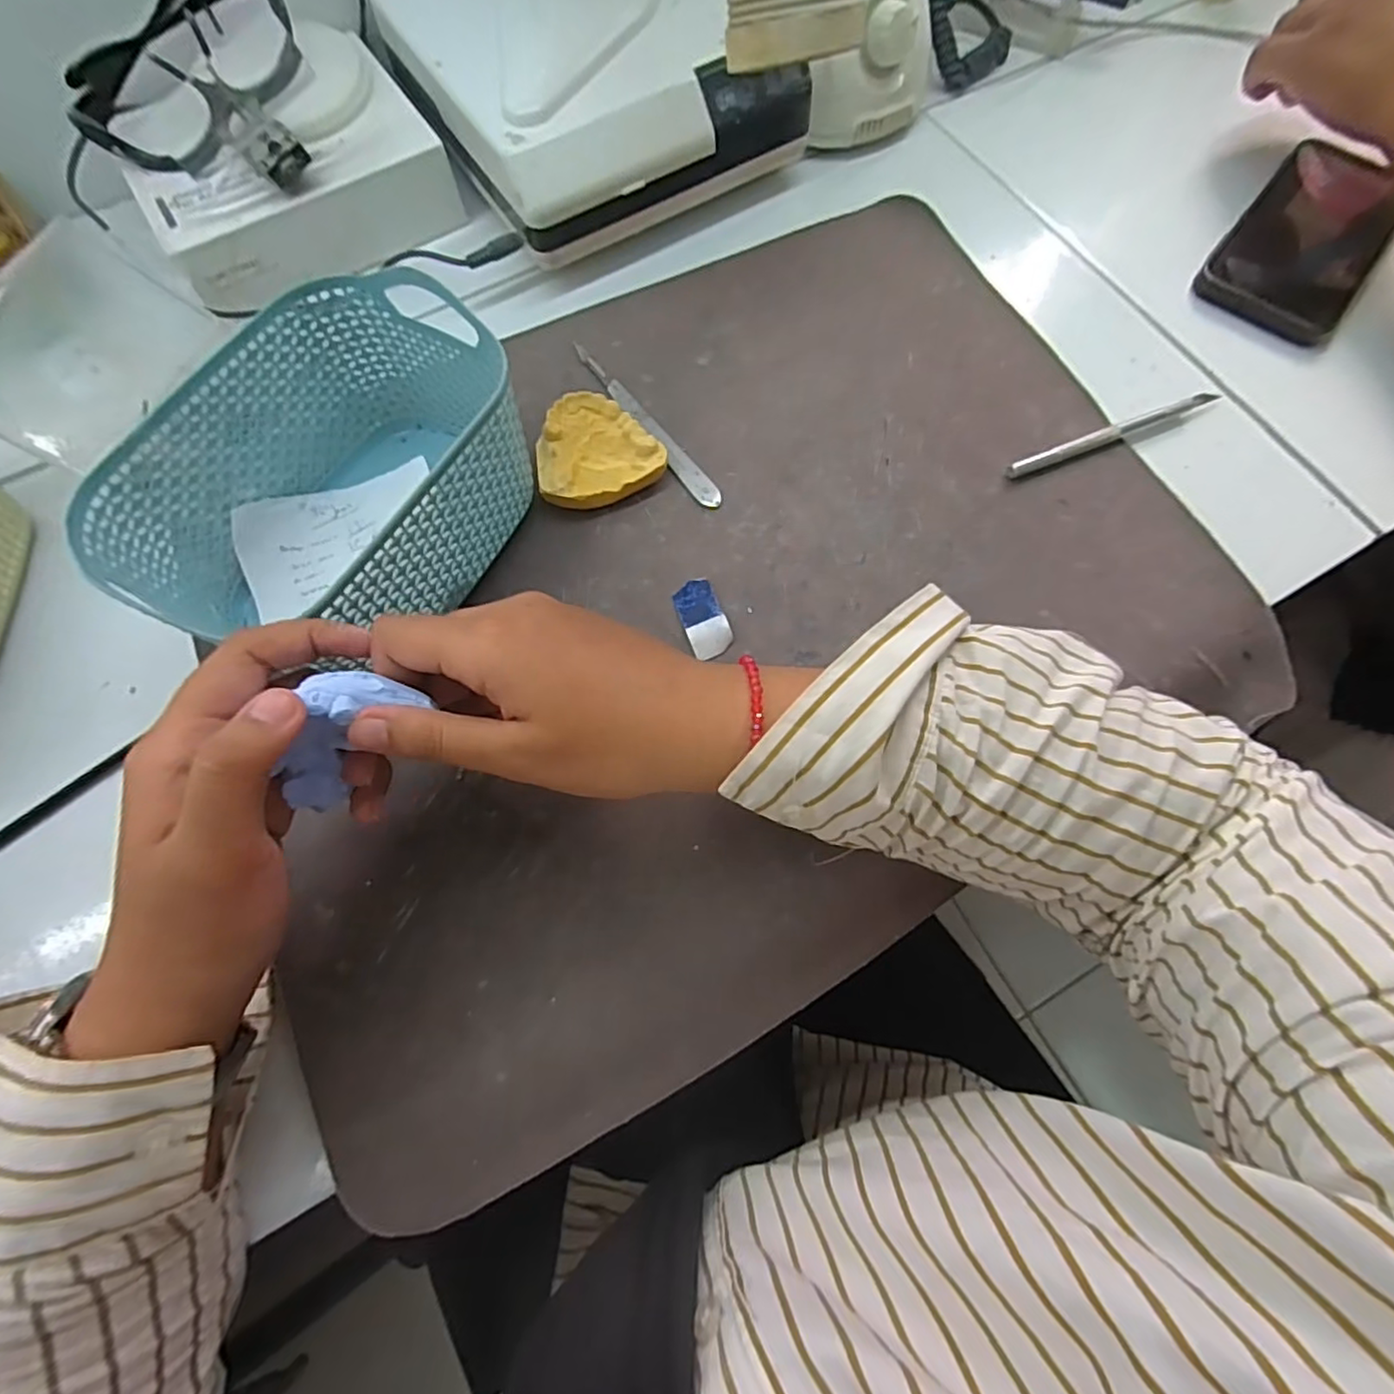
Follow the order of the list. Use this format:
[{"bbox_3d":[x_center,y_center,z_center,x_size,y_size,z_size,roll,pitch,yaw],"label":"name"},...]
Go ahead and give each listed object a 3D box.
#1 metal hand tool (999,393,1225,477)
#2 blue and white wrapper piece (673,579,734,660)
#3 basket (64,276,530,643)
[{"bbox_3d":[0.228,-0.145,0.341,0.133,0.008,0.008,-23,74,-7],"label":"metal hand tool"},{"bbox_3d":[0.002,-0.040,0.308,0.020,0.006,0.039,-21,73,-7],"label":"blue and white wrapper piece"},{"bbox_3d":[-0.156,-0.090,0.284,0.113,0.082,0.160,28,74,8],"label":"basket"}]

